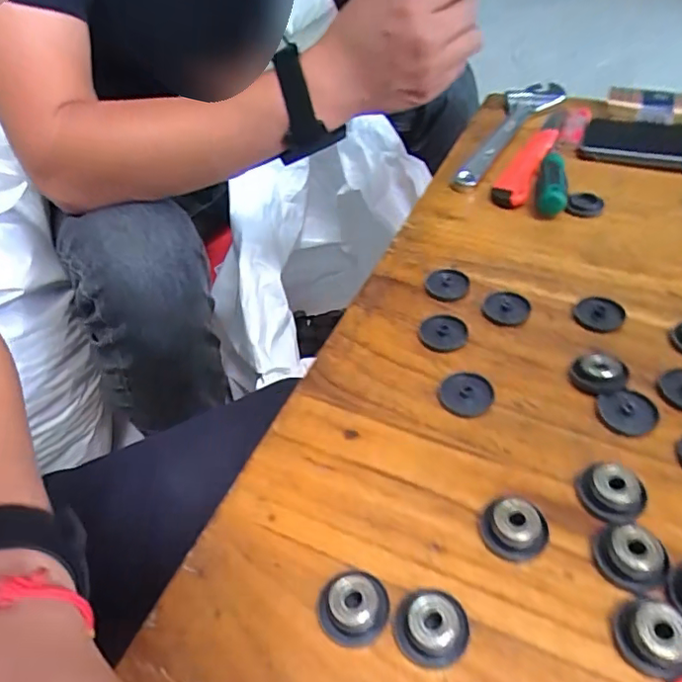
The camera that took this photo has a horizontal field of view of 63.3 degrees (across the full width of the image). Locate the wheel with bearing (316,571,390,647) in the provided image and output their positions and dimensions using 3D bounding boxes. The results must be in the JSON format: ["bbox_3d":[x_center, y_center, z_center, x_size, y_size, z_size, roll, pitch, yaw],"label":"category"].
[{"bbox_3d":[0.006,0.122,0.252,0.032,0.015,0.027,-13,47,-7],"label":"wheel with bearing"}]

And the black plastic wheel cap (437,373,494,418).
[{"bbox_3d":[0.076,0.032,0.338,0.034,0.005,0.030,-31,52,-22],"label":"black plastic wheel cap"}]

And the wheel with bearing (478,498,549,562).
[{"bbox_3d":[0.085,0.093,0.273,0.031,0.017,0.025,13,49,17],"label":"wheel with bearing"}]

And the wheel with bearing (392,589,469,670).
[{"bbox_3d":[0.041,0.126,0.244,0.029,0.016,0.030,-3,47,3],"label":"wheel with bearing"}]

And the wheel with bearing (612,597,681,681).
[{"bbox_3d":[0.134,0.127,0.235,0.030,0.015,0.026,28,55,28],"label":"wheel with bearing"}]

